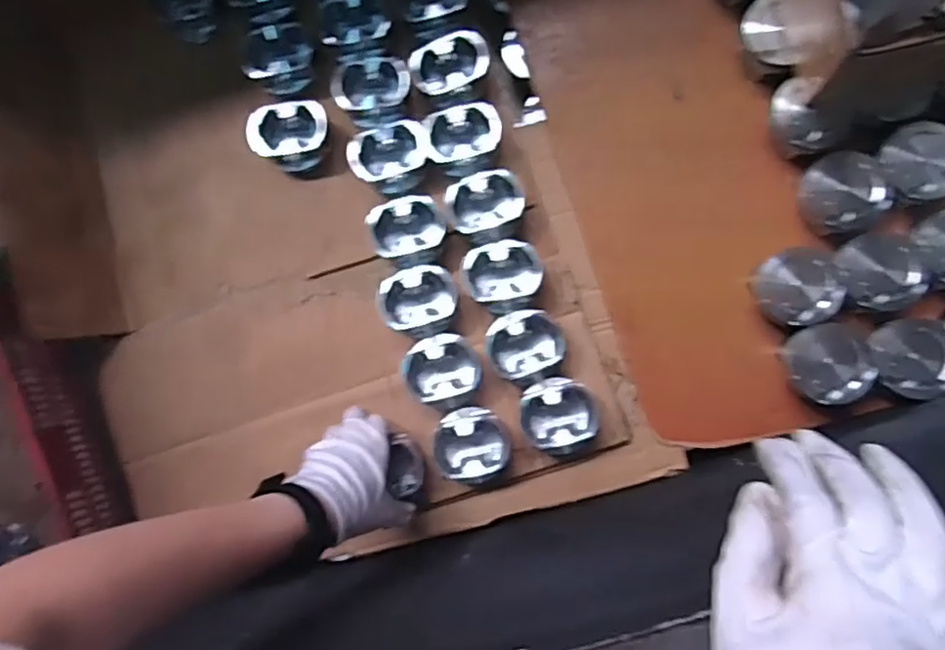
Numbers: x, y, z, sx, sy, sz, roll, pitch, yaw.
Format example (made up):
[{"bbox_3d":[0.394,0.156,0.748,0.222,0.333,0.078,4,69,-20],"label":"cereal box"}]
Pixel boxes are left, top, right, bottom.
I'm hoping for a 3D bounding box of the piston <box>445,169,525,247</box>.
[{"bbox_3d":[0.015,-0.122,0.672,0.079,0.042,0.071,-8,88,4],"label":"piston"}]

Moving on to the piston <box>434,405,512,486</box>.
[{"bbox_3d":[0.001,0.121,0.648,0.076,0.044,0.071,6,89,4],"label":"piston"}]

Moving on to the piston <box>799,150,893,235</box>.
[{"bbox_3d":[0.363,-0.130,0.631,0.073,0.056,0.079,0,88,4],"label":"piston"}]

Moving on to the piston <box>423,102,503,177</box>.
[{"bbox_3d":[-0.008,-0.197,0.685,0.078,0.052,0.068,-12,87,4],"label":"piston"}]

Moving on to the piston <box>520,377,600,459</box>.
[{"bbox_3d":[0.089,0.095,0.641,0.074,0.044,0.083,-27,86,3],"label":"piston"}]

